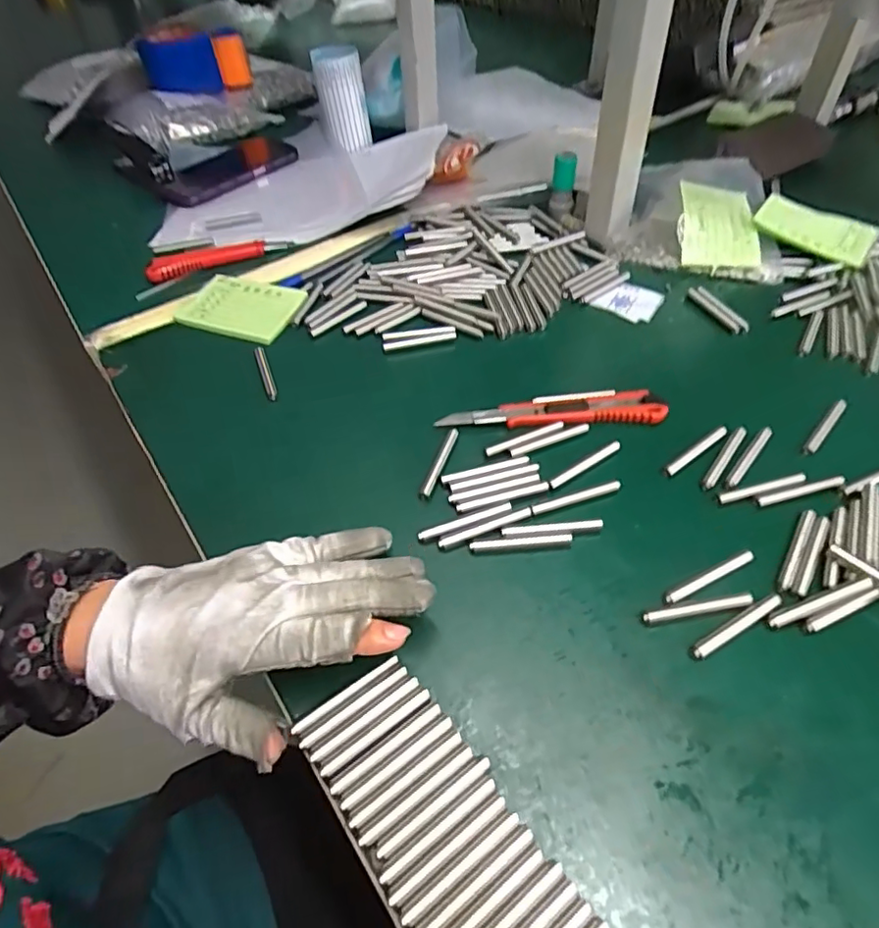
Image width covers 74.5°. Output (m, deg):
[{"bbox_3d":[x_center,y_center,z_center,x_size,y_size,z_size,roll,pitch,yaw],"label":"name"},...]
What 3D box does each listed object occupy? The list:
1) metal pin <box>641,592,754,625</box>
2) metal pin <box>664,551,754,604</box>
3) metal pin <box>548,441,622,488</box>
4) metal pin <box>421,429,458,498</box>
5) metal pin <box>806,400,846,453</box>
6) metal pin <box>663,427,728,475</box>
[{"bbox_3d":[0.135,0.076,0.303,0.059,0.005,0.007,-8,49,-6],"label":"metal pin"},{"bbox_3d":[0.147,0.061,0.314,0.058,0.004,0.006,-21,52,-17],"label":"metal pin"},{"bbox_3d":[0.094,0.000,0.370,0.059,0.004,0.006,-28,54,-22],"label":"metal pin"},{"bbox_3d":[0.001,-0.003,0.374,0.007,0.004,0.058,15,51,14],"label":"metal pin"},{"bbox_3d":[0.255,-0.026,0.380,0.007,0.004,0.056,34,57,27],"label":"metal pin"},{"bbox_3d":[0.165,-0.009,0.370,0.054,0.006,0.007,-29,54,-22],"label":"metal pin"}]

